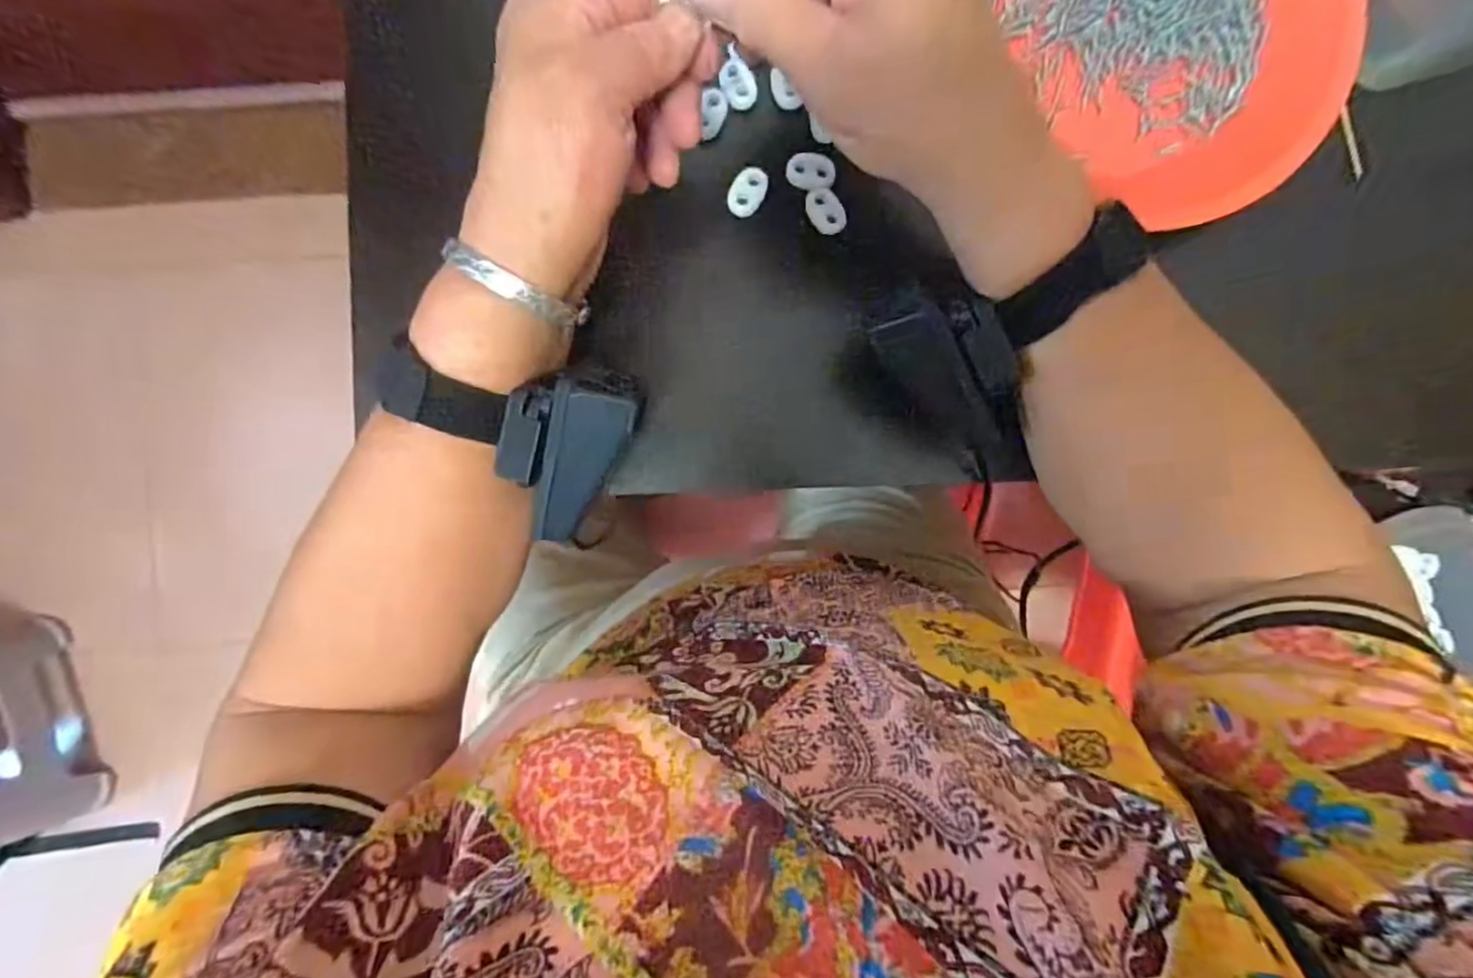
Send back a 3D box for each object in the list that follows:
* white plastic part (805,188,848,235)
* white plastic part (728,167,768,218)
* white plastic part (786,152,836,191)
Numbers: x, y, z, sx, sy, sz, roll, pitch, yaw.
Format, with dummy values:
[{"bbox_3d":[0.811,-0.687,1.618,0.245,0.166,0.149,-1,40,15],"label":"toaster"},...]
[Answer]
[{"bbox_3d":[0.042,-0.129,0.305,0.015,0.004,0.022,-28,91,-1],"label":"white plastic part"},{"bbox_3d":[0.005,-0.138,0.303,0.015,0.004,0.023,22,90,-2],"label":"white plastic part"},{"bbox_3d":[0.035,-0.148,0.304,0.022,0.004,0.016,5,90,-2],"label":"white plastic part"}]

